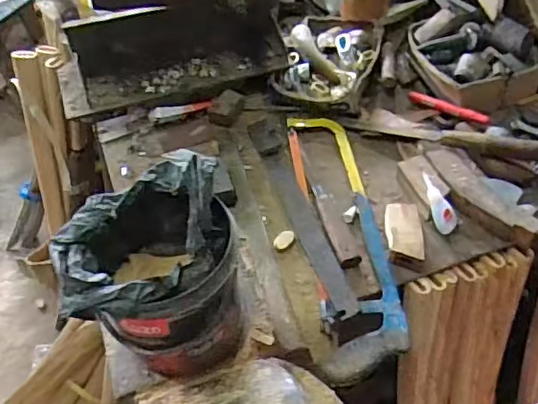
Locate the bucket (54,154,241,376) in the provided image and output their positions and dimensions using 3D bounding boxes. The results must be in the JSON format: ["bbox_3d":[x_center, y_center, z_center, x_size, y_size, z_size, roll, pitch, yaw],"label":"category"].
[{"bbox_3d":[-0.092,0.052,0.479,0.127,0.152,0.133,-1,51,2],"label":"bucket"}]

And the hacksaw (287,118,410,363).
[{"bbox_3d":[0.099,0.026,0.805,0.099,0.021,0.400,-7,51,-3],"label":"hacksaw"}]

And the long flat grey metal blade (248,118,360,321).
[{"bbox_3d":[0.045,0.006,0.810,0.042,0.011,0.356,-21,51,-4],"label":"long flat grey metal blade"}]

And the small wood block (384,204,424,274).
[{"bbox_3d":[0.179,0.044,0.763,0.044,0.022,0.093,-1,51,2],"label":"small wood block"}]

